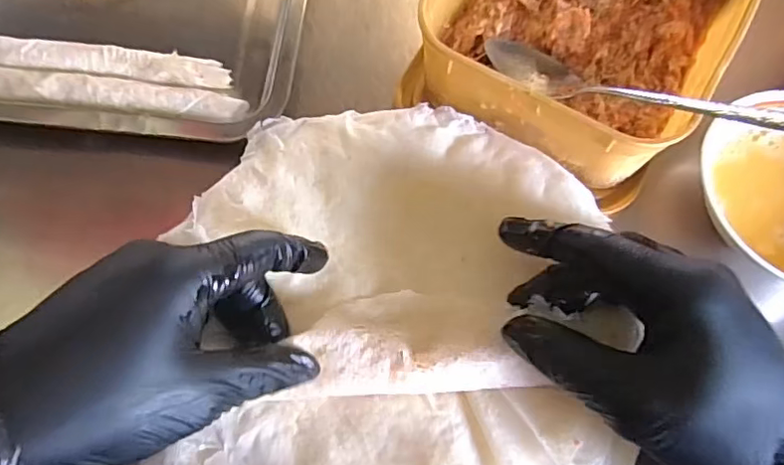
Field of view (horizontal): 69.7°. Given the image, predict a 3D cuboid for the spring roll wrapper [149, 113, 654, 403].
[{"bbox_3d":[0.003,0.002,0.298,0.206,0.023,0.159,-2,69,-3],"label":"spring roll wrapper"}]

